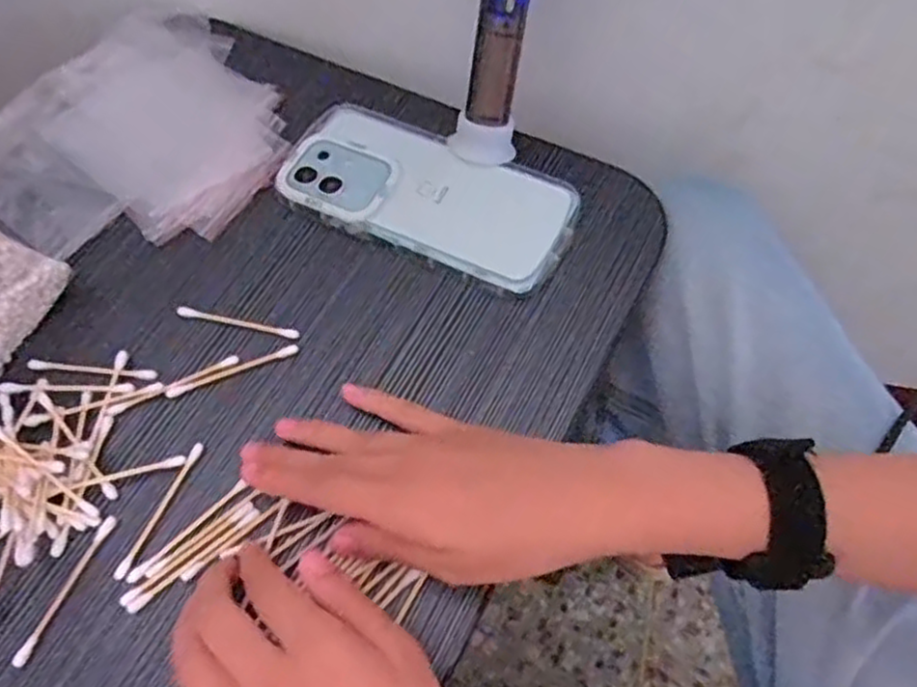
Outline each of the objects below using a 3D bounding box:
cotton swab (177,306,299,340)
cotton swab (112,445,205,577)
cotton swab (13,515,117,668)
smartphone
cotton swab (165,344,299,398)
[{"bbox_3d":[-0.118,-0.012,0.387,0.068,0.004,0.006,11,63,9],"label":"cotton swab"},{"bbox_3d":[-0.141,0.078,0.343,0.006,0.004,0.068,20,65,13],"label":"cotton swab"},{"bbox_3d":[-0.178,0.111,0.330,0.007,0.004,0.069,20,65,13],"label":"cotton swab"},{"bbox_3d":[-0.018,-0.086,0.416,0.166,0.012,0.078,23,66,14],"label":"smartphone"},{"bbox_3d":[-0.117,0.013,0.375,0.068,0.004,0.006,-21,63,-8],"label":"cotton swab"}]

